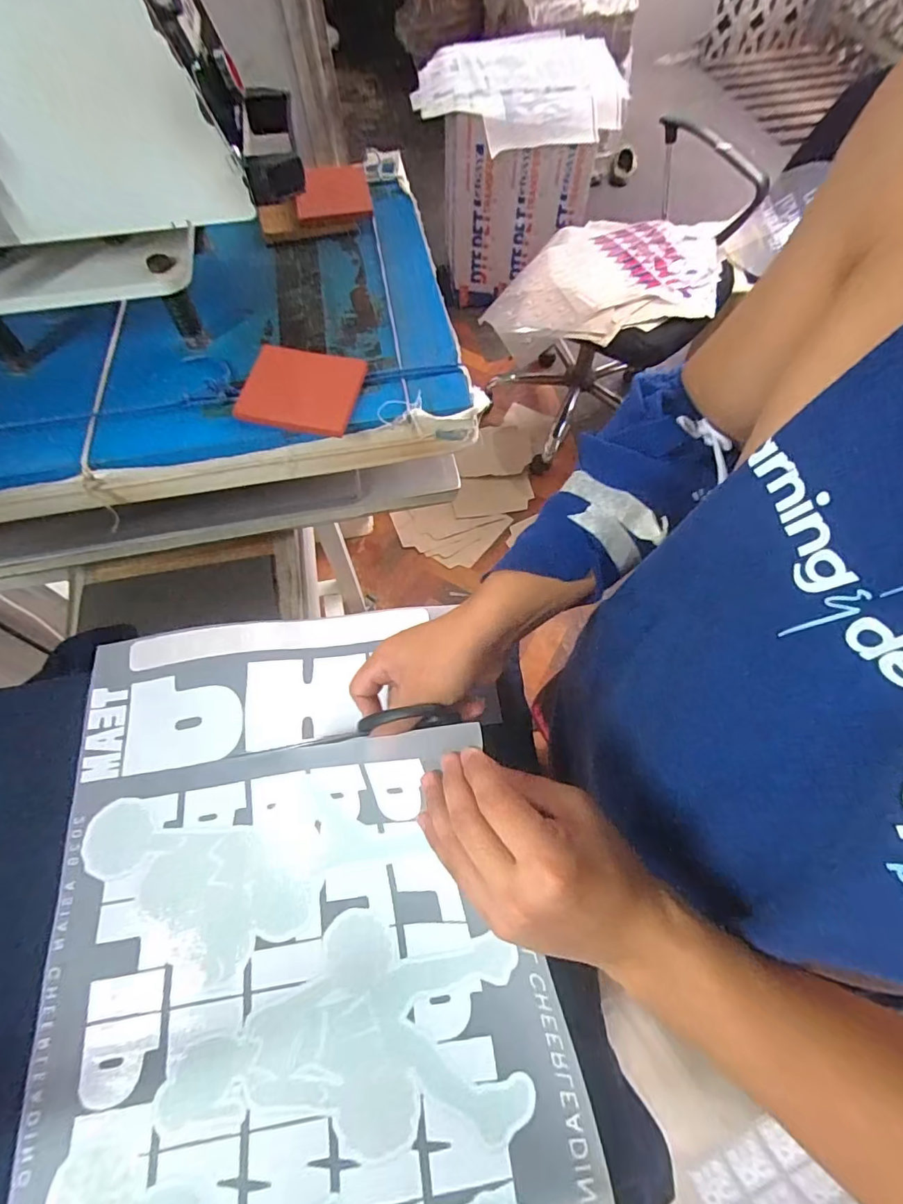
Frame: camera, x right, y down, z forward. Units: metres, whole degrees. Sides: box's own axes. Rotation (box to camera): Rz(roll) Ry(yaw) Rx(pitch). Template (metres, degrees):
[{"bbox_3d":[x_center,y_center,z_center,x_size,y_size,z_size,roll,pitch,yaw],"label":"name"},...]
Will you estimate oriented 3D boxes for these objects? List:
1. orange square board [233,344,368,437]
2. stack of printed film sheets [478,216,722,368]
[{"bbox_3d":[-0.121,-0.175,0.414,0.090,0.011,0.078,12,68,-1],"label":"orange square board"},{"bbox_3d":[0.430,-0.838,1.327,0.709,0.086,0.426,-23,65,-11],"label":"stack of printed film sheets"}]

